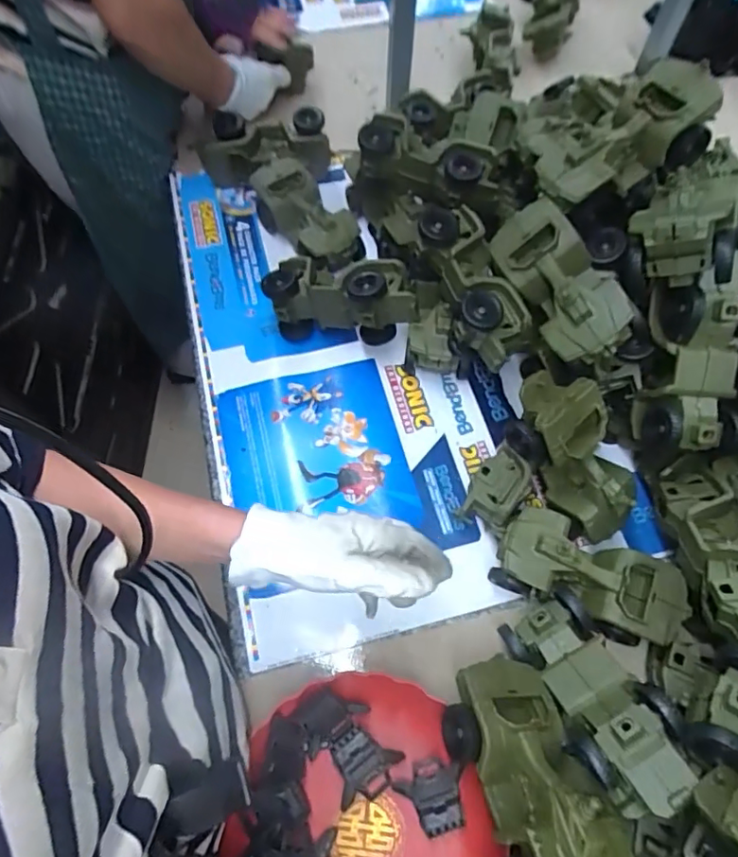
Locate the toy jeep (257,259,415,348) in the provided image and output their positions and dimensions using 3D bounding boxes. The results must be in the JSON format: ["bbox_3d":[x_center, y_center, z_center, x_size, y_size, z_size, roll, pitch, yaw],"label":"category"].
[{"bbox_3d":[-0.027,-0.161,0.671,0.184,0.093,0.077,5,64,22],"label":"toy jeep"}]

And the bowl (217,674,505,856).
[{"bbox_3d":[-0.008,0.348,0.465,0.221,0.057,0.240,1,65,-1],"label":"bowl"}]

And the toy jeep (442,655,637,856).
[{"bbox_3d":[0.125,0.269,0.416,0.095,0.069,0.183,-11,39,-7],"label":"toy jeep"}]

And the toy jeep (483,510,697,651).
[{"bbox_3d":[0.217,0.145,0.547,0.170,0.057,0.080,24,67,9],"label":"toy jeep"}]

